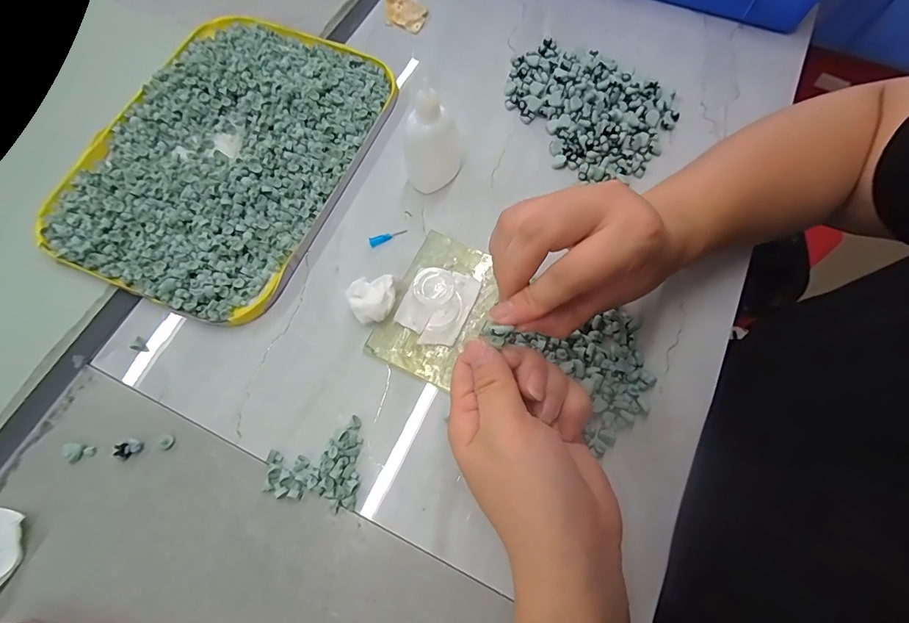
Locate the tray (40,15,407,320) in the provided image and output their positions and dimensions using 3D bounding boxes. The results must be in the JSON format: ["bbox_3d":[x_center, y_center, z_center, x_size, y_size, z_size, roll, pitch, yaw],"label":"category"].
[{"bbox_3d":[-0.184,-0.135,0.354,0.203,0.021,0.270,22,71,8],"label":"tray"}]

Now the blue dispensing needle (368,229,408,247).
[{"bbox_3d":[-0.052,-0.059,0.332,0.030,0.004,0.007,-23,71,-8],"label":"blue dispensing needle"}]

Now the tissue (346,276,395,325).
[{"bbox_3d":[-0.058,-0.007,0.305,0.033,0.020,0.031,-2,70,0],"label":"tissue"}]

